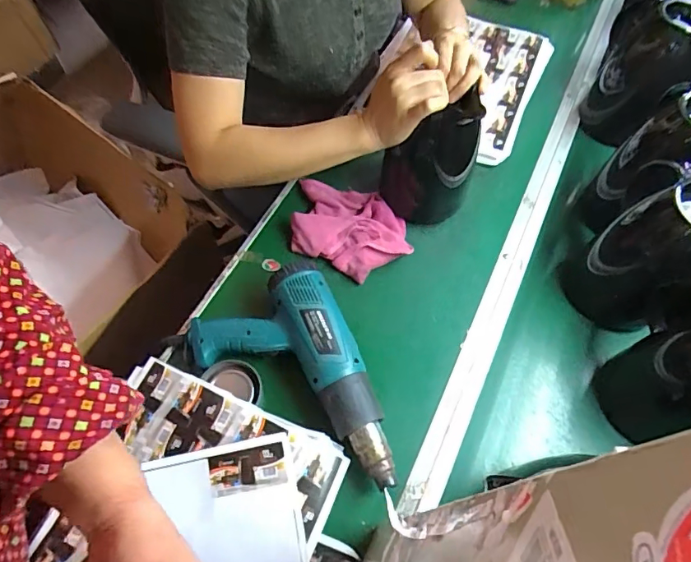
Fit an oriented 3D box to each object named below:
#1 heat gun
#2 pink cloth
[{"bbox_3d":[-0.063,0.125,0.556,0.170,0.073,0.262,-21,67,-13],"label":"heat gun"},{"bbox_3d":[0.004,-0.080,0.692,0.173,0.035,0.134,26,65,9],"label":"pink cloth"}]

